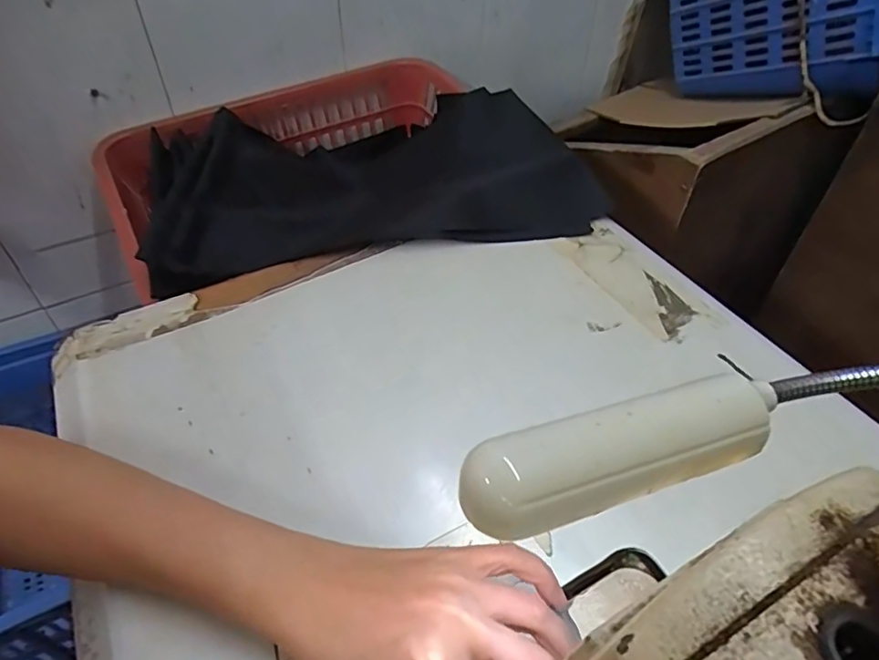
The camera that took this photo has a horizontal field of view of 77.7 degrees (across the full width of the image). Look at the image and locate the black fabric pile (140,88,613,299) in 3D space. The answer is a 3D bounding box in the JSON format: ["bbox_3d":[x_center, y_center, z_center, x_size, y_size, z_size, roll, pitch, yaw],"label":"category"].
[{"bbox_3d":[-0.092,-0.192,0.650,0.475,0.108,0.444,1,45,-1],"label":"black fabric pile"}]

